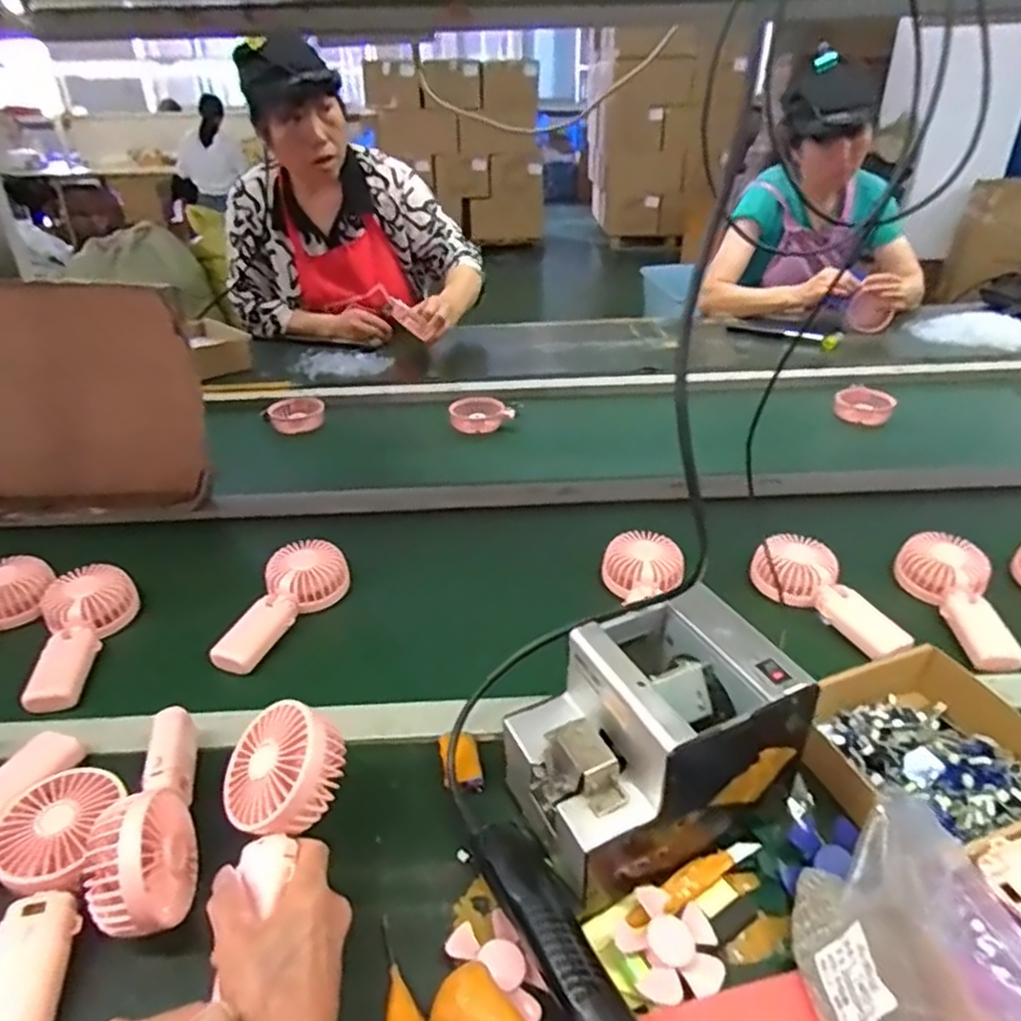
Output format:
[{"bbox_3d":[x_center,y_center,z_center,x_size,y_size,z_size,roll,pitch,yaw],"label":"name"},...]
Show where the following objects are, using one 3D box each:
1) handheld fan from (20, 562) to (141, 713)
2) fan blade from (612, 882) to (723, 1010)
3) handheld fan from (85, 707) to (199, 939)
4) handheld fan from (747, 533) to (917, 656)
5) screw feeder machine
[{"bbox_3d":[-0.451,0.132,0.738,0.090,0.040,0.170,-5,45,-3],"label":"handheld fan"},{"bbox_3d":[0.105,0.288,0.478,0.065,0.017,0.073,-4,31,-3],"label":"fan blade"},{"bbox_3d":[-0.266,0.217,0.534,0.053,0.081,0.187,-10,32,-13],"label":"handheld fan"},{"bbox_3d":[0.343,0.093,0.772,0.066,0.056,0.174,-25,51,-30],"label":"handheld fan"},{"bbox_3d":[0.101,0.167,0.536,0.181,0.135,0.131,-15,34,-20],"label":"screw feeder machine"}]

